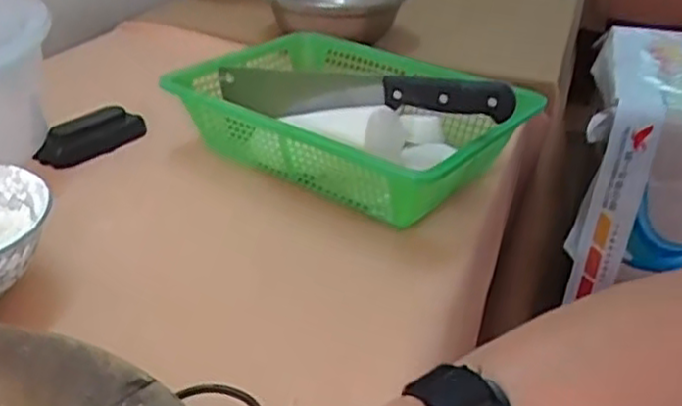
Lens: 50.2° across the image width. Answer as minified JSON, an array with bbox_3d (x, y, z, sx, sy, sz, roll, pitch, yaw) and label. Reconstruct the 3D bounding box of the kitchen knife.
[{"bbox_3d":[0.008,-0.098,0.655,0.310,0.052,0.031,8,27,37],"label":"kitchen knife"}]

